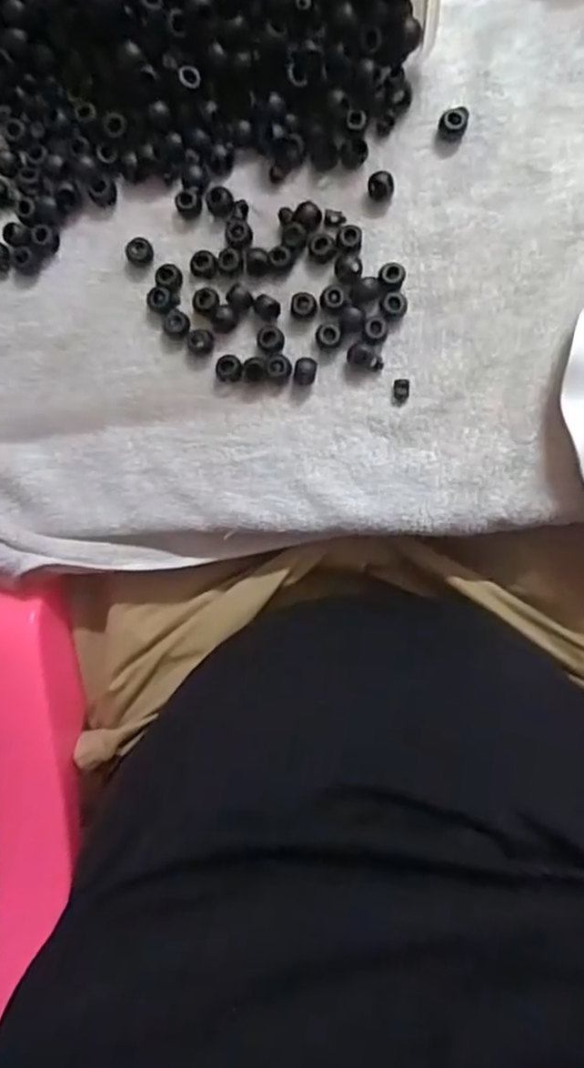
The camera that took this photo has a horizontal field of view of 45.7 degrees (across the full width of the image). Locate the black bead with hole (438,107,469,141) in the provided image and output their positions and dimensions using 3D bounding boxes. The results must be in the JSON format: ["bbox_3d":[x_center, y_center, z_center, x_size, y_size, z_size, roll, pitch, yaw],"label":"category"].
[{"bbox_3d":[0.089,-0.227,0.382,0.016,0.008,0.015,7,96,3],"label":"black bead with hole"}]

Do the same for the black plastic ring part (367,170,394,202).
[{"bbox_3d":[0.050,-0.194,0.386,0.014,0.009,0.014,0,95,3],"label":"black plastic ring part"}]

